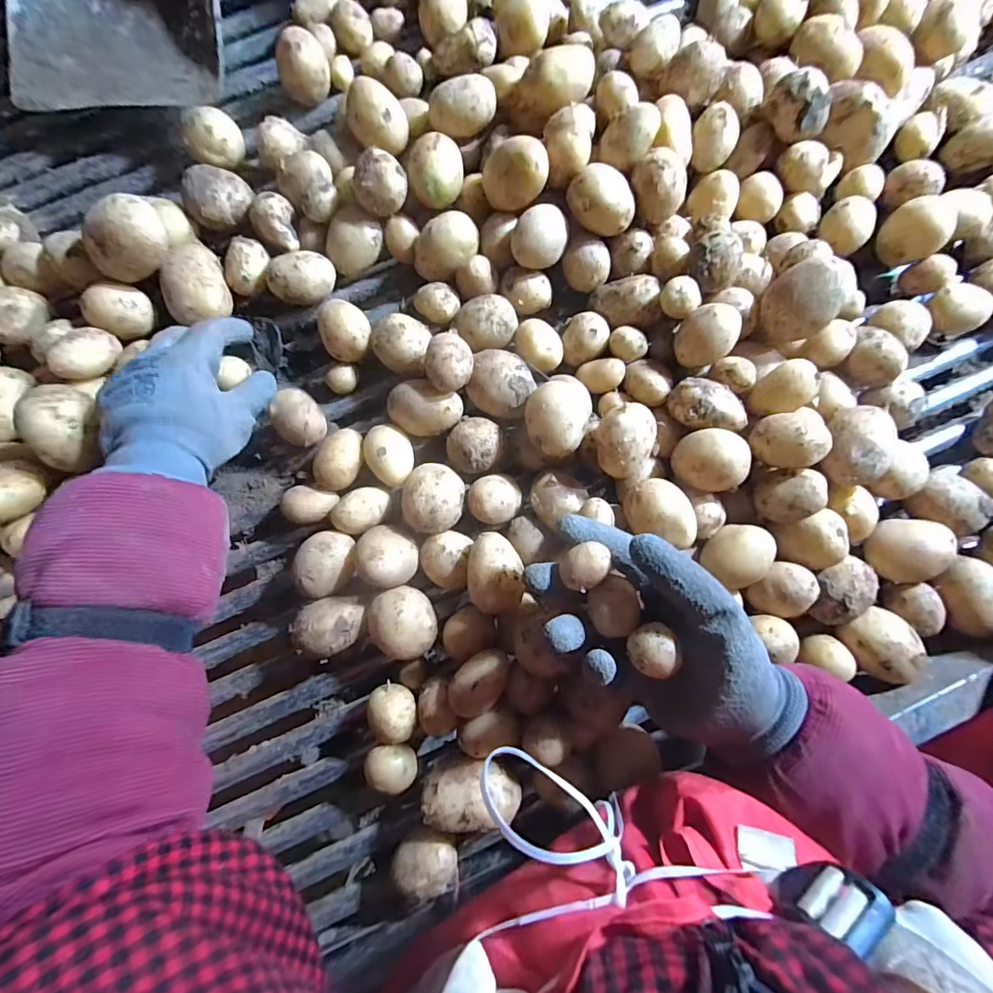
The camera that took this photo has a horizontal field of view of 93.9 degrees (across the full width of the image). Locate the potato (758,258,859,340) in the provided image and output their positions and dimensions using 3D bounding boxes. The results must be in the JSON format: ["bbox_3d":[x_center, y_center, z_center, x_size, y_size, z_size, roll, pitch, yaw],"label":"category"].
[{"bbox_3d":[0.231,-0.147,0.354,0.046,0.056,0.051,-37,84,-1],"label":"potato"}]

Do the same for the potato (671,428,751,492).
[{"bbox_3d":[0.159,-0.026,0.348,0.049,0.033,0.046,-5,84,2],"label":"potato"}]

